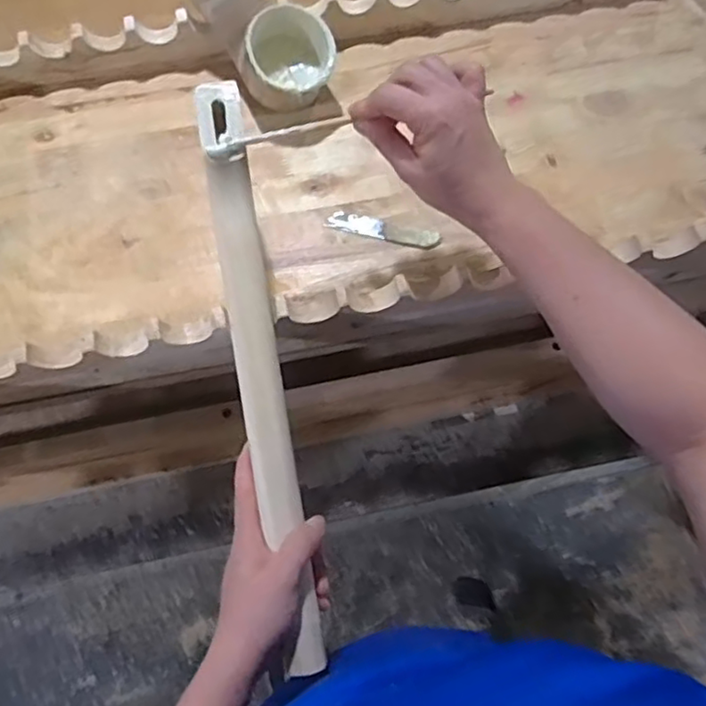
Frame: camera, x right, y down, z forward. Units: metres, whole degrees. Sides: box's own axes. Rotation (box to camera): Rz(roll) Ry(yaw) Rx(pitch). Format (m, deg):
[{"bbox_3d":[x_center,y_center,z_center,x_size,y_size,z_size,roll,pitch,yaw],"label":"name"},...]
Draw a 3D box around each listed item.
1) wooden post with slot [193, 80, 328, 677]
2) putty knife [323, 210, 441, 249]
[{"bbox_3d":[-0.066,0.015,0.477,0.033,0.025,0.419,-9,90,-4],"label":"wooden post with slot"},{"bbox_3d":[0.027,-0.112,0.598,0.102,0.005,0.020,14,68,6],"label":"putty knife"}]

